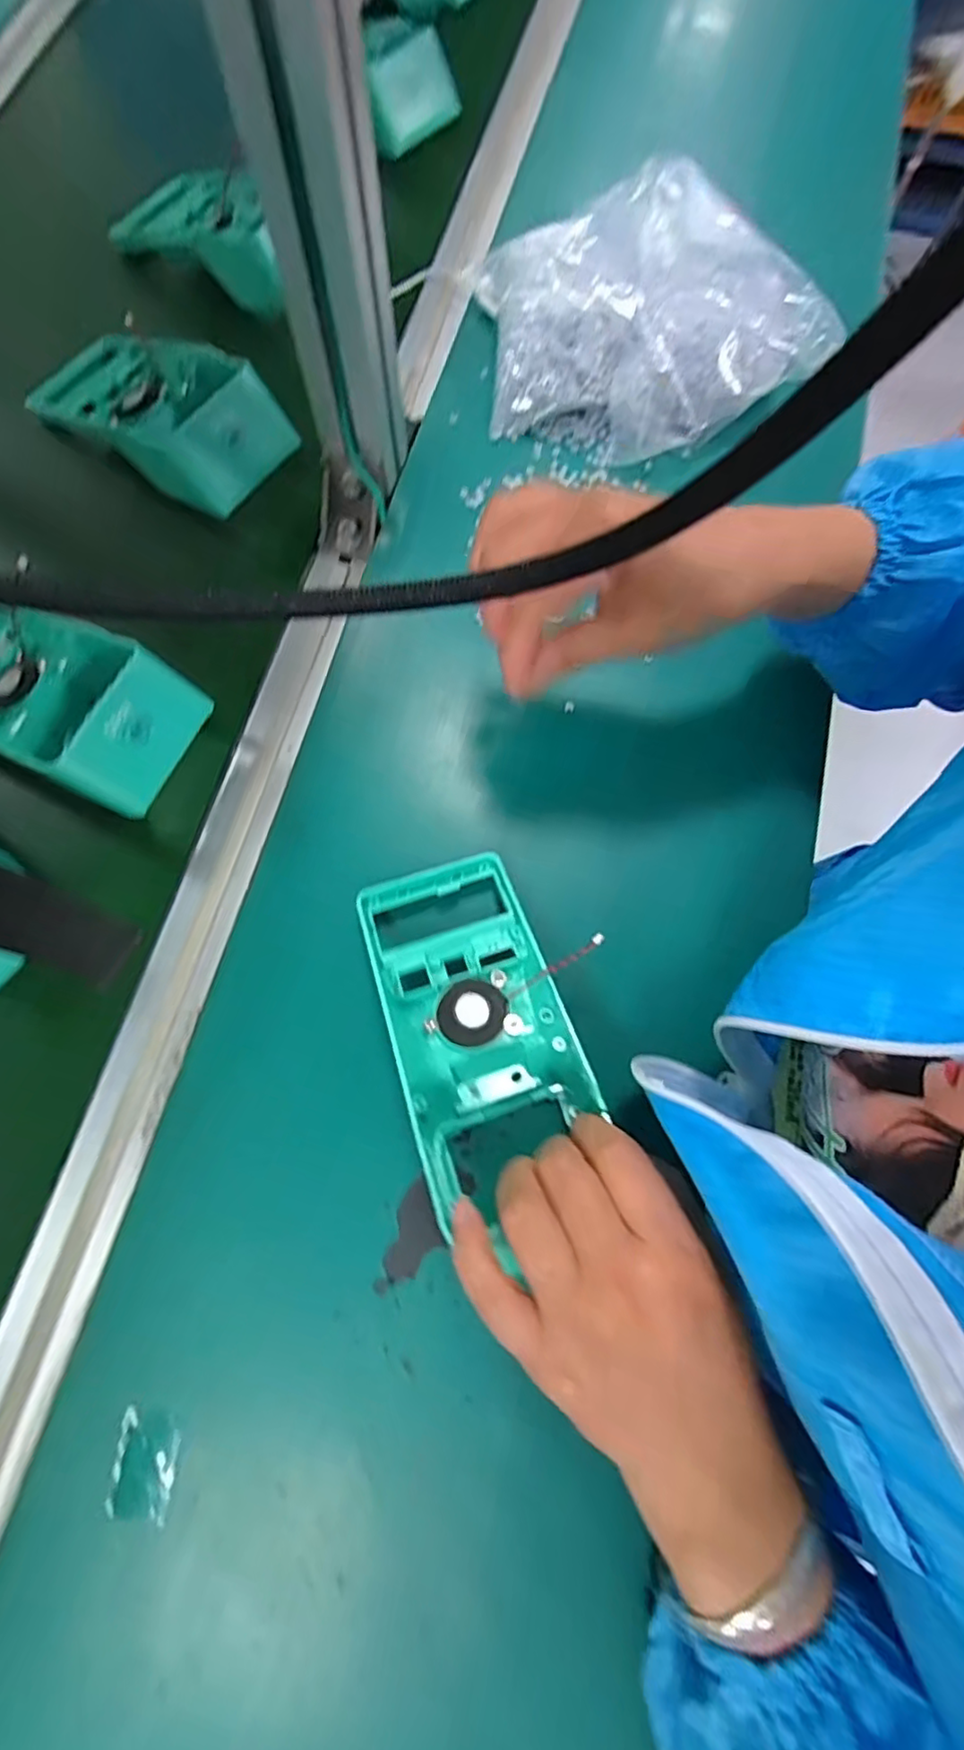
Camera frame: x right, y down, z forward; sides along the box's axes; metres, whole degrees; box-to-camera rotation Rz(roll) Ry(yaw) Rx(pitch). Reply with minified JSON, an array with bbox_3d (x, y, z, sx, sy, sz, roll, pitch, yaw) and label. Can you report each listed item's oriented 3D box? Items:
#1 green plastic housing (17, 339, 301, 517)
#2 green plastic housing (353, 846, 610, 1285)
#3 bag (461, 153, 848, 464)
[{"bbox_3d":[-0.212,-0.302,0.391,0.185,0.046,0.084,34,77,9],"label":"green plastic housing"},{"bbox_3d":[-0.005,0.070,0.303,0.088,0.027,0.161,-21,75,-6],"label":"green plastic housing"},{"bbox_3d":[0.116,-0.378,0.415,0.236,0.058,0.172,-16,75,-5],"label":"bag"}]

